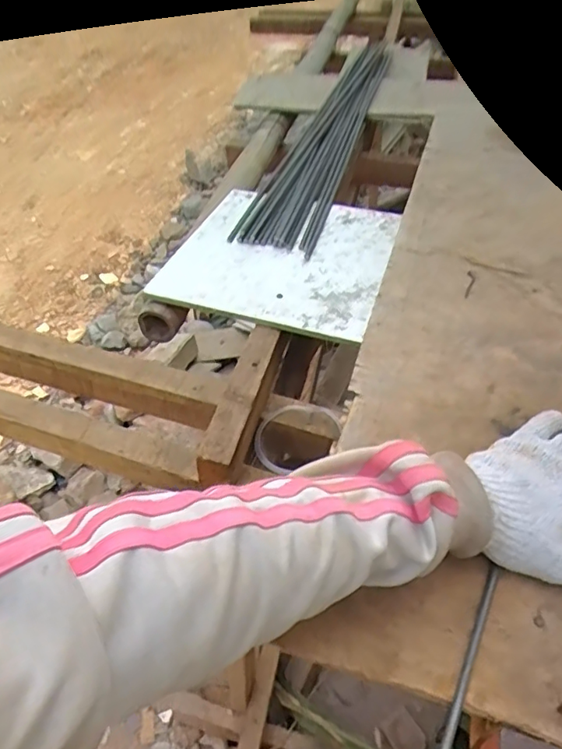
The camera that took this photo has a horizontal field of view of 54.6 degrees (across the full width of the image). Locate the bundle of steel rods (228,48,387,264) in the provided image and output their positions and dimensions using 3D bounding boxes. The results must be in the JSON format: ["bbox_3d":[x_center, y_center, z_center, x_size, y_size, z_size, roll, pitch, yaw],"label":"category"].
[{"bbox_3d":[0.101,-0.488,1.039,0.119,0.018,0.901,10,46,11],"label":"bundle of steel rods"}]

